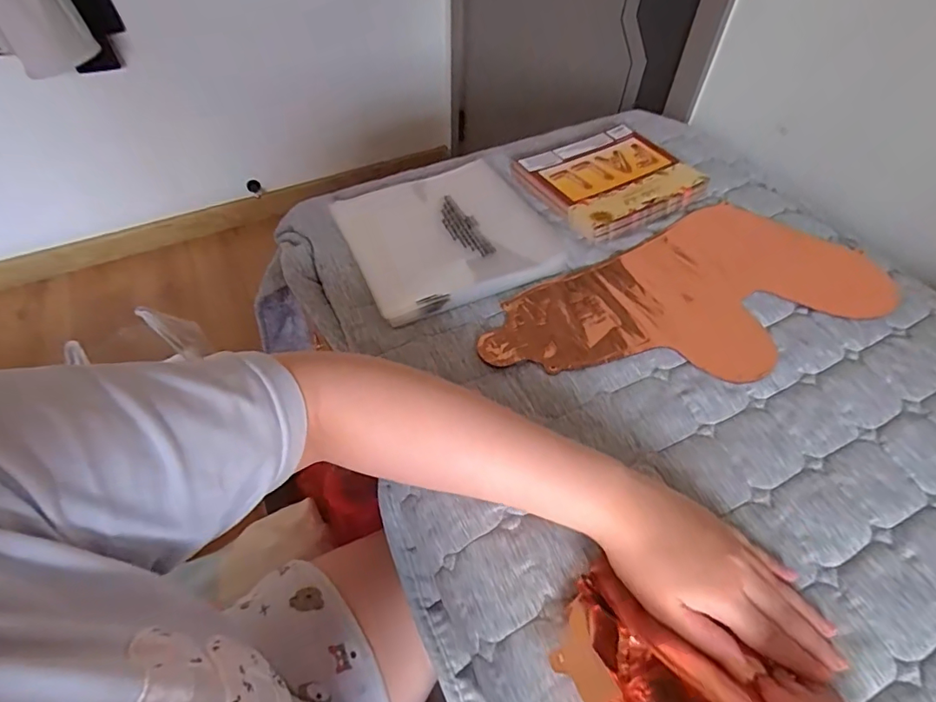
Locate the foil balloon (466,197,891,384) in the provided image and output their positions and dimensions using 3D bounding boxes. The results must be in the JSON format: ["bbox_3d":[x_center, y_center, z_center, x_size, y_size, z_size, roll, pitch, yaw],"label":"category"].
[{"bbox_3d":[0.223,-0.052,0.514,0.417,0.028,0.188,-21,54,-16],"label":"foil balloon"}]

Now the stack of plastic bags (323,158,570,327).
[{"bbox_3d":[-0.022,-0.134,0.578,0.217,0.027,0.204,-21,54,-16],"label":"stack of plastic bags"}]

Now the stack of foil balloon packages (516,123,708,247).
[{"bbox_3d":[0.186,-0.224,0.652,0.204,0.027,0.172,-27,56,-20],"label":"stack of foil balloon packages"}]

